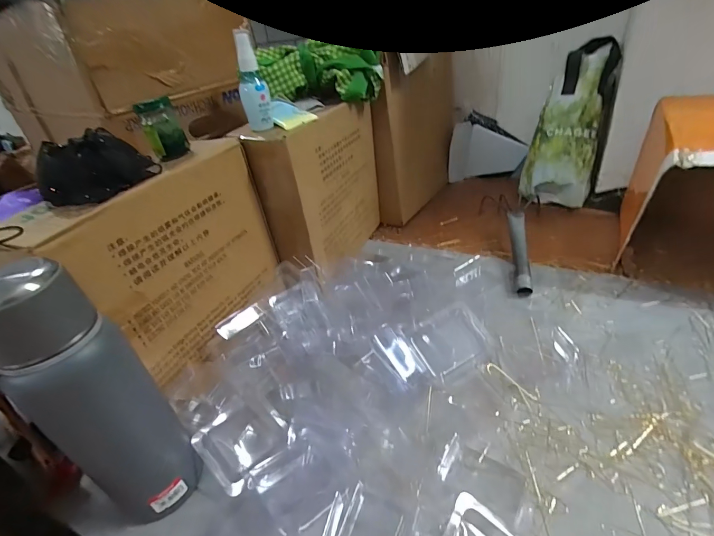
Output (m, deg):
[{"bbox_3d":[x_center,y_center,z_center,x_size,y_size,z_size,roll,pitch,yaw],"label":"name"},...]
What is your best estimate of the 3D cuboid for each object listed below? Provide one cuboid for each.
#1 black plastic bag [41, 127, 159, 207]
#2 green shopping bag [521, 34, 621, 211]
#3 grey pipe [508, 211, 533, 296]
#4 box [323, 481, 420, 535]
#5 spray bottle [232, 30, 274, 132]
[{"bbox_3d":[-0.275,-0.110,0.397,0.056,0.054,0.101,14,40,30],"label":"black plastic bag"},{"bbox_3d":[0.428,-0.287,0.747,0.127,0.319,0.078,21,19,35],"label":"green shopping bag"},{"bbox_3d":[0.274,-0.034,0.635,0.027,0.033,0.209,4,37,16],"label":"grey pipe"},{"bbox_3d":[0.015,0.229,0.329,0.076,0.029,0.062,9,39,22],"label":"box"},{"bbox_3d":[-0.138,-0.241,0.493,0.028,0.113,0.029,14,40,31],"label":"spray bottle"}]

